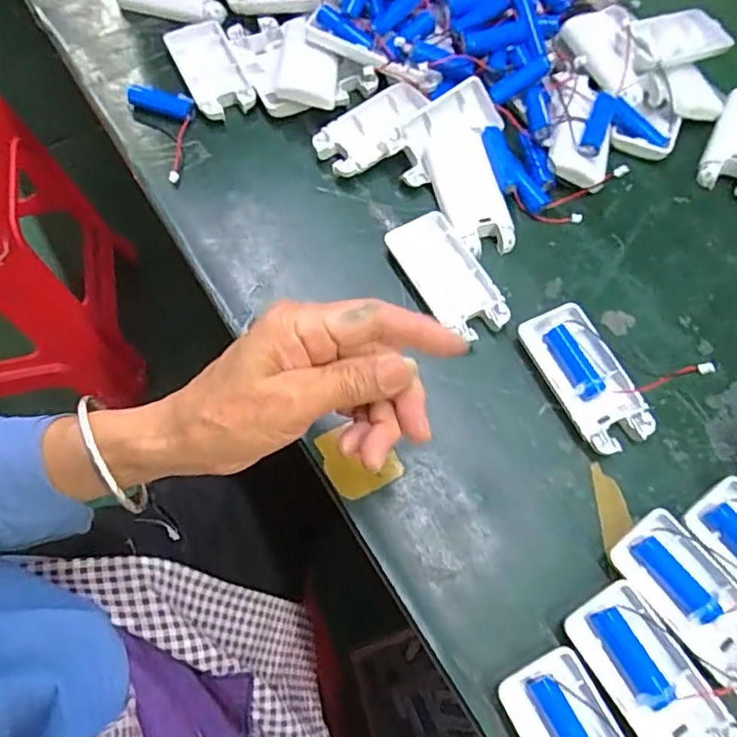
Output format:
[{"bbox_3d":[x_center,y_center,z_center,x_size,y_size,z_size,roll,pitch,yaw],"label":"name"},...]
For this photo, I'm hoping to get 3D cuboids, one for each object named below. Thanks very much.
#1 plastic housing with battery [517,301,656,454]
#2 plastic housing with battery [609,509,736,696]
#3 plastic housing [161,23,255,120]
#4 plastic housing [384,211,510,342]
[{"bbox_3d":[0.134,0.006,0.370,0.044,0.014,0.094,-26,71,-10],"label":"plastic housing with battery"},{"bbox_3d":[0.175,0.124,0.320,0.045,0.015,0.089,-37,74,-13],"label":"plastic housing with battery"},{"bbox_3d":[-0.123,-0.231,0.465,0.044,0.018,0.089,-25,71,-10],"label":"plastic housing"},{"bbox_3d":[0.053,-0.061,0.395,0.045,0.013,0.093,-29,72,-11],"label":"plastic housing"}]

